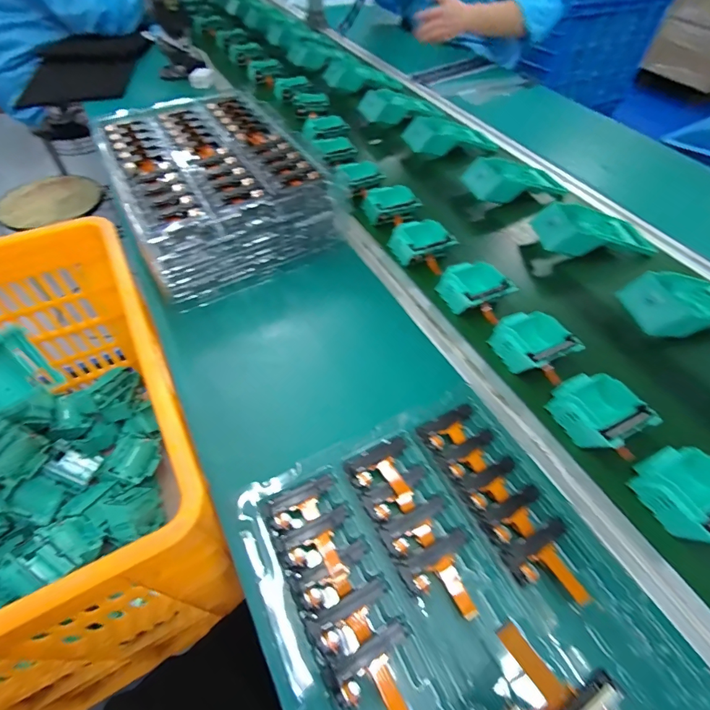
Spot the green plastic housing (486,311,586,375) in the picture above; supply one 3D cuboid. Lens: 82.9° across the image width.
[{"bbox_3d":[0.218,-0.017,0.497,0.081,0.035,0.081,-21,53,-15],"label":"green plastic housing"}]

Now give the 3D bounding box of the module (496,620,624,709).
[{"bbox_3d":[0.105,0.188,0.230,0.063,0.020,0.056,-28,58,-23],"label":"module"}]

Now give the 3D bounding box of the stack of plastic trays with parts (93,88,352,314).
[{"bbox_3d":[-0.216,-0.275,0.622,0.262,0.101,0.367,-26,54,-18],"label":"stack of plastic trays with parts"}]

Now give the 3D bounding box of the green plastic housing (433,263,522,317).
[{"bbox_3d":[0.163,-0.094,0.553,0.078,0.035,0.080,-22,55,-16],"label":"green plastic housing"}]

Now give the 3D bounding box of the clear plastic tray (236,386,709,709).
[{"bbox_3d":[0.095,0.228,0.313,0.278,0.036,0.388,-23,54,-16],"label":"clear plastic tray"}]

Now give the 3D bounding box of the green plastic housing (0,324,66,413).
[{"bbox_3d":[-0.356,0.020,0.408,0.030,0.075,0.073,37,58,24],"label":"green plastic housing"}]

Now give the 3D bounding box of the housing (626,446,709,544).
[{"bbox_3d":[0.323,0.131,0.386,0.073,0.033,0.082,-25,54,-18],"label":"housing"}]

